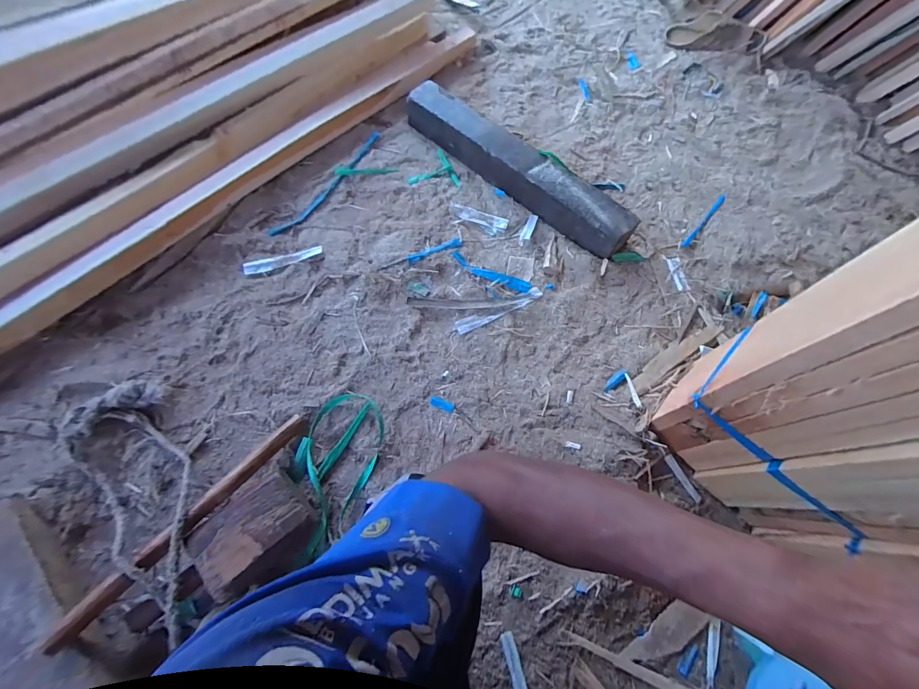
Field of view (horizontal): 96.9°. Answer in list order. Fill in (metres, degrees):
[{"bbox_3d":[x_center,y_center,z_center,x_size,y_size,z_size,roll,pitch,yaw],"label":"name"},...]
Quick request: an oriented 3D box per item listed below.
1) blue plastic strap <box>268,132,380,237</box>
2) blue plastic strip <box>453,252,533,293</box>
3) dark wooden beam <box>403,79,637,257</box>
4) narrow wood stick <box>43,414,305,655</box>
[{"bbox_3d":[-0.333,-0.422,1.053,0.044,0.016,0.416,30,71,15],"label":"blue plastic strap"},{"bbox_3d":[0.071,-0.166,0.952,0.202,0.011,0.038,25,70,13],"label":"blue plastic strip"},{"bbox_3d":[0.138,-0.461,1.030,0.682,0.094,0.116,42,73,15],"label":"dark wooden beam"},{"bbox_3d":[-0.448,0.287,0.694,0.028,0.030,0.447,36,56,11],"label":"narrow wood stick"}]

